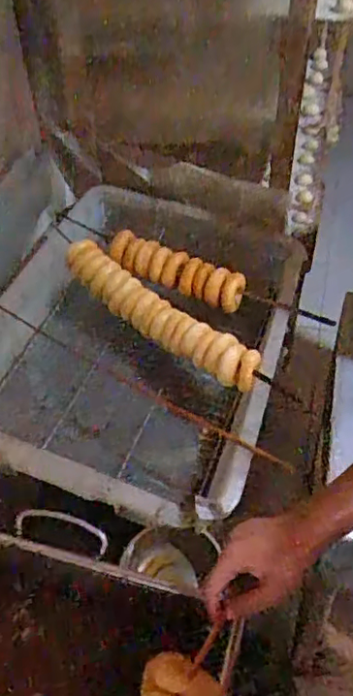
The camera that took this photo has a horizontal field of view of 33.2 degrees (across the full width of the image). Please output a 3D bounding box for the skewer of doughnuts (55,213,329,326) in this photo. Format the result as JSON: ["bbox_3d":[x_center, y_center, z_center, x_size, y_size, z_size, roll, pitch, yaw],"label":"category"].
[{"bbox_3d":[0.023,-0.146,1.102,0.515,0.073,0.089,22,49,23],"label":"skewer of doughnuts"}]

